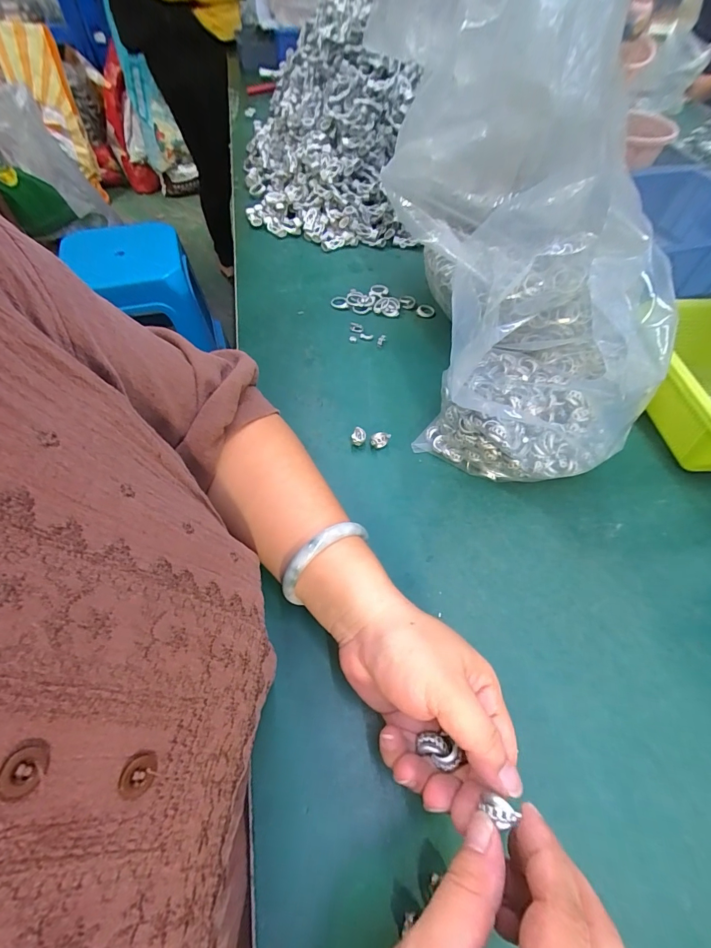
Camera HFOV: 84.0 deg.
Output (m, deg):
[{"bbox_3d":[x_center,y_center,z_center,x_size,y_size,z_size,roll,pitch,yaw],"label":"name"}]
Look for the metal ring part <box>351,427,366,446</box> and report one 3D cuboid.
[{"bbox_3d":[0.003,-0.035,0.378,0.014,0.013,0.016,3,55,0],"label":"metal ring part"}]

